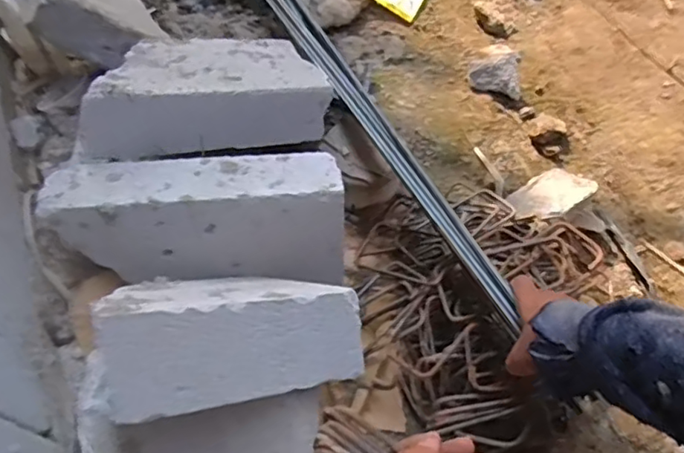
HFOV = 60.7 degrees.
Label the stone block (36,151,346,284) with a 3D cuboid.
[{"bbox_3d":[-0.150,0.004,0.649,0.305,0.145,0.094,0,40,-1],"label":"stone block"}]

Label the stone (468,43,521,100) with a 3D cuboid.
[{"bbox_3d":[0.262,-0.268,0.978,0.091,0.038,0.100,16,62,8],"label":"stone"}]

